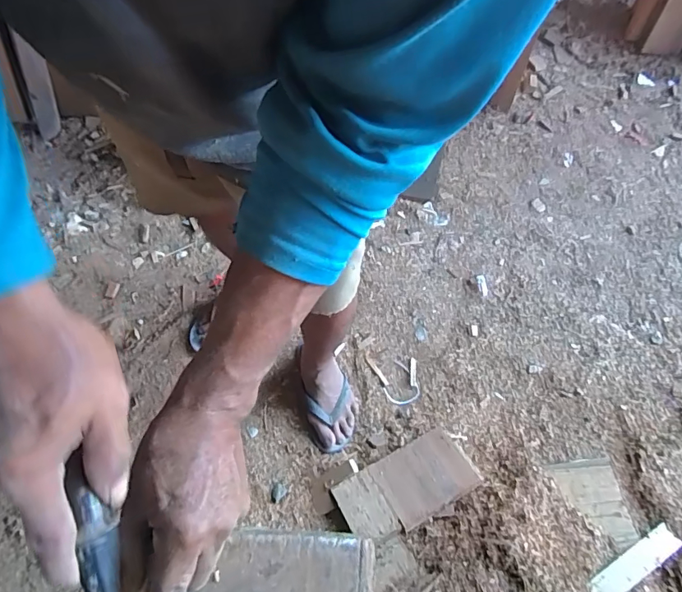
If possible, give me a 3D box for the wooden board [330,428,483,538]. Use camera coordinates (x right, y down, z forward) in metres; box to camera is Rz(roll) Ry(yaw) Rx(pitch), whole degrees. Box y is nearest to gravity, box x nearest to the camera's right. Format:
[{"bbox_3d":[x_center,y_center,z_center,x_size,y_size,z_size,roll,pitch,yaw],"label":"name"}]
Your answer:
[{"bbox_3d":[0.127,0.378,0.934,0.265,0.017,0.139,-25,49,-13],"label":"wooden board"}]

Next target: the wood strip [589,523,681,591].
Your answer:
[{"bbox_3d":[0.541,0.500,0.868,0.224,0.008,0.047,-20,60,-20],"label":"wood strip"}]

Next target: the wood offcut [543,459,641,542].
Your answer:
[{"bbox_3d":[0.505,0.410,0.935,0.125,0.012,0.153,-7,56,-4],"label":"wood offcut"}]

